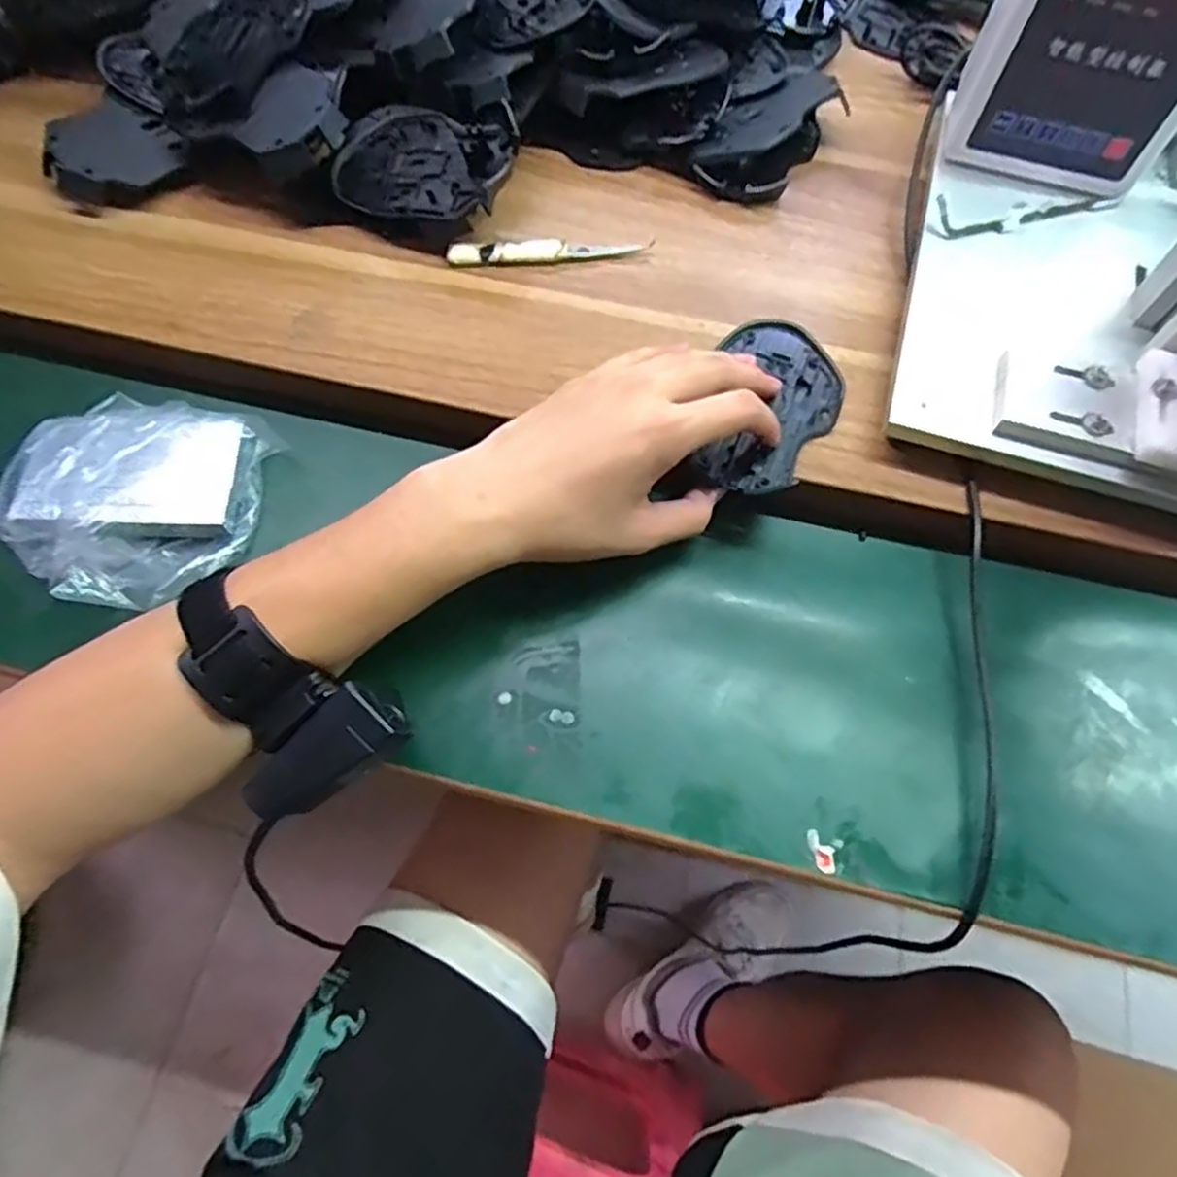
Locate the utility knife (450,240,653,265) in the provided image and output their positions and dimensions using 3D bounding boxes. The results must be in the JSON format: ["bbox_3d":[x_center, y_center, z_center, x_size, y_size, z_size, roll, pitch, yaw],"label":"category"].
[{"bbox_3d":[-0.023,-0.199,0.428,0.116,0.010,0.013,-6,66,-4],"label":"utility knife"}]

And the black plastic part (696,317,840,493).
[{"bbox_3d":[0.097,-0.098,0.388,0.066,0.008,0.115,20,67,7],"label":"black plastic part"}]

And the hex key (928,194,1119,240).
[{"bbox_3d":[0.252,-0.215,0.414,0.114,0.016,0.017,-8,67,-5],"label":"hex key"}]

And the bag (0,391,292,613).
[{"bbox_3d":[-0.227,-0.043,0.357,0.128,0.050,0.106,-3,66,-3],"label":"bag"}]

